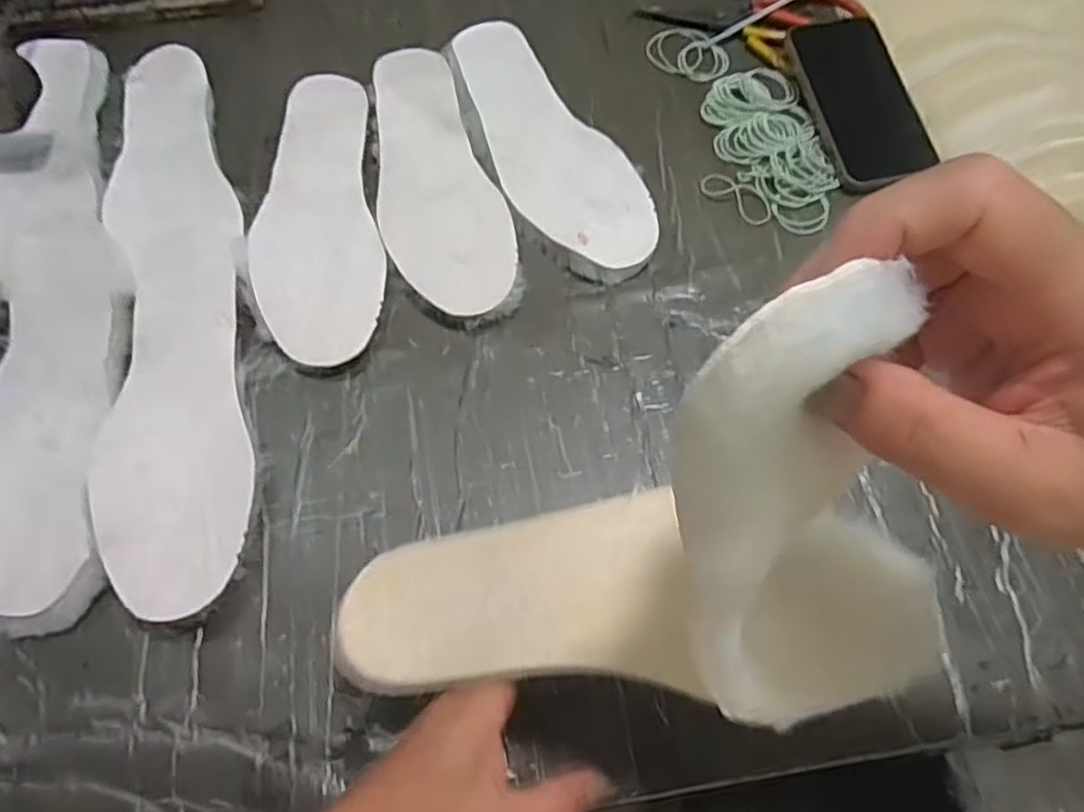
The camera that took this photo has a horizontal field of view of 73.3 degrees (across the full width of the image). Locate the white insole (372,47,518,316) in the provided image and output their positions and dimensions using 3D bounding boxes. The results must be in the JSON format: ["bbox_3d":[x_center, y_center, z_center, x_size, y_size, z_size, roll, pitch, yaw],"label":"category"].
[{"bbox_3d":[-0.085,-0.178,0.560,0.088,0.014,0.263,-15,66,-8],"label":"white insole"}]

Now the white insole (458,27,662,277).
[{"bbox_3d":[0.007,-0.206,0.571,0.093,0.017,0.260,-17,66,-9],"label":"white insole"}]

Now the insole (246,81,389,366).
[{"bbox_3d":[-0.169,-0.150,0.543,0.087,0.014,0.257,-9,65,-5],"label":"insole"}]

